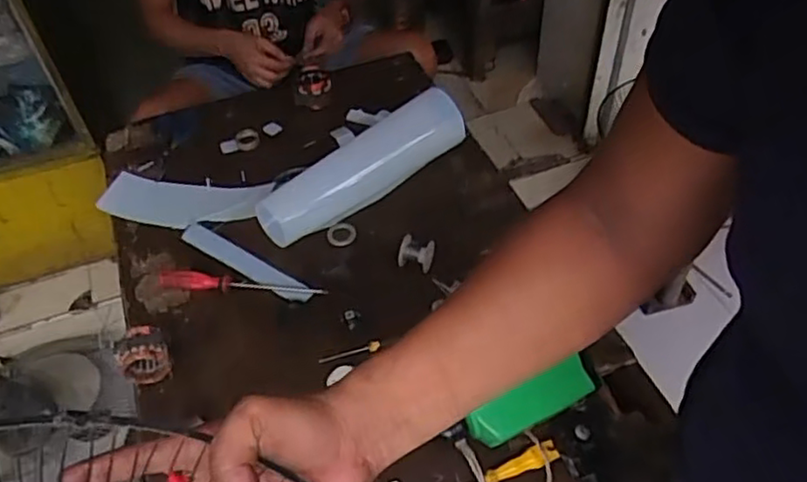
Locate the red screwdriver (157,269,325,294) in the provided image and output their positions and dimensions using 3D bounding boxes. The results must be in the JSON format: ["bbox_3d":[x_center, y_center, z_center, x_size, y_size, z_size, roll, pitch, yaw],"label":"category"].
[{"bbox_3d":[-0.243,0.062,1.000,0.252,0.026,0.026,1,48,5],"label":"red screwdriver"}]

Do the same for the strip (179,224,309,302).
[{"bbox_3d":[-0.253,0.029,1.041,0.269,0.010,0.036,26,55,24],"label":"strip"}]

